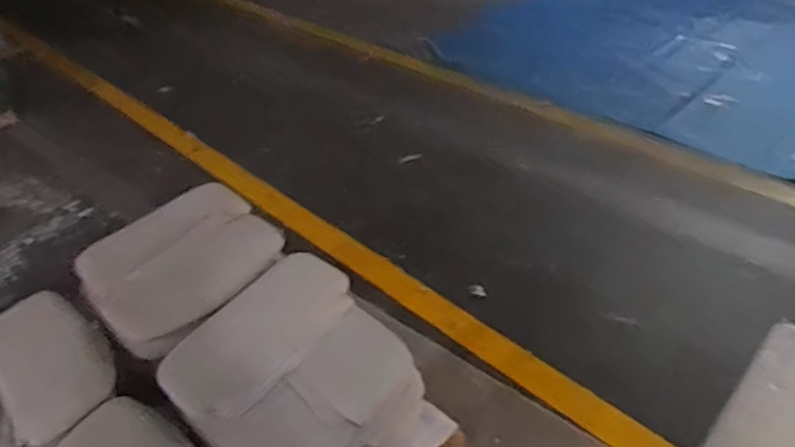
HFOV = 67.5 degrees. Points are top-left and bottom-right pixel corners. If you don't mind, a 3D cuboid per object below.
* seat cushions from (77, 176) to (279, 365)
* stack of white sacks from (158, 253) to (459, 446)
[{"bbox_3d":[-0.557,0.074,1.510,0.414,0.109,0.464,26,50,33],"label":"seat cushions"},{"bbox_3d":[-0.215,0.414,1.401,0.468,0.387,0.462,25,50,33],"label":"stack of white sacks"}]

